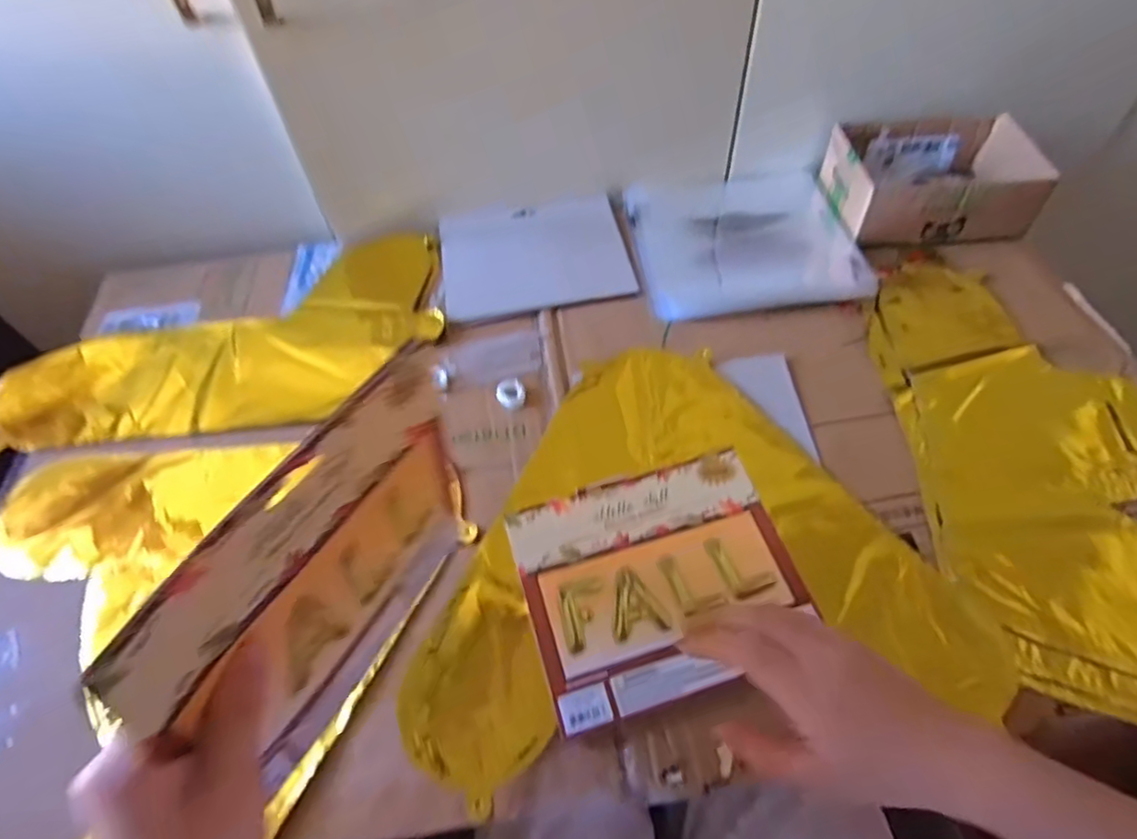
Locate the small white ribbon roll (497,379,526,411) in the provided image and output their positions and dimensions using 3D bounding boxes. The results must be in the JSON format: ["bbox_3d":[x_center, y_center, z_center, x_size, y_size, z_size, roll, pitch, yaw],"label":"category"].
[{"bbox_3d":[-0.051,-0.022,0.564,0.025,0.013,0.026,-1,53,2],"label":"small white ribbon roll"}]

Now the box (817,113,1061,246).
[{"bbox_3d":[0.384,-0.253,0.670,0.191,0.071,0.142,-4,53,0],"label":"box"}]

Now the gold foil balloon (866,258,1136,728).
[{"bbox_3d":[0.388,0.025,0.515,0.224,0.039,0.425,-2,55,2],"label":"gold foil balloon"}]

